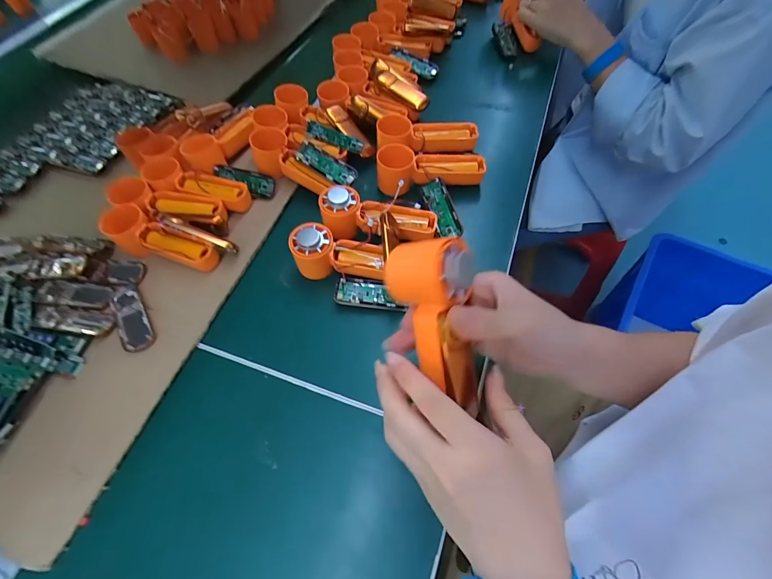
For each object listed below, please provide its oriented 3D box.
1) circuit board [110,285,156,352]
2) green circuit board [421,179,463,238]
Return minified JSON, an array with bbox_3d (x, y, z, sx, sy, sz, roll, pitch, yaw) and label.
[{"bbox_3d":[-0.264,0.029,0.371,0.029,0.006,0.085,-33,63,-14],"label":"circuit board"},{"bbox_3d":[0.066,-0.093,0.420,0.028,0.010,0.079,-30,68,27],"label":"green circuit board"}]

